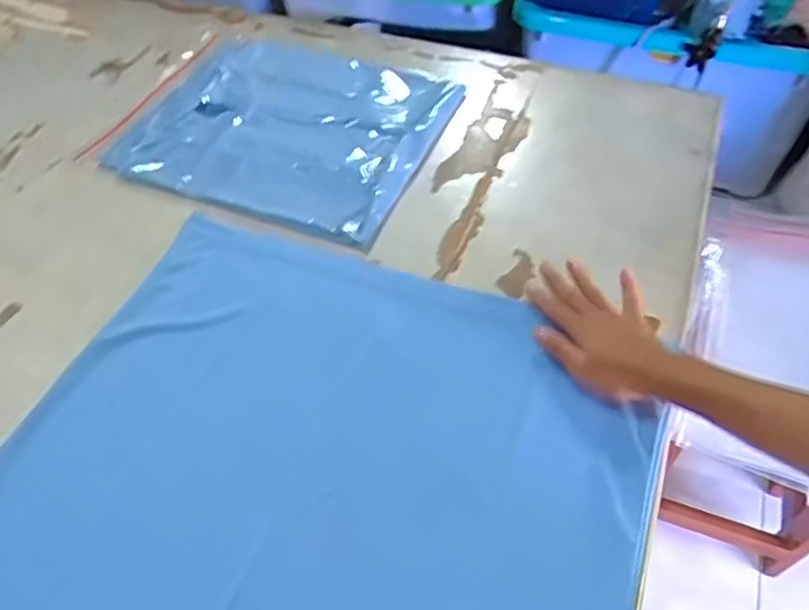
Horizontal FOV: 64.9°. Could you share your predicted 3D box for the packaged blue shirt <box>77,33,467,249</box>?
[{"bbox_3d":[-0.140,-0.221,0.743,0.364,0.025,0.294,18,56,16],"label":"packaged blue shirt"}]

